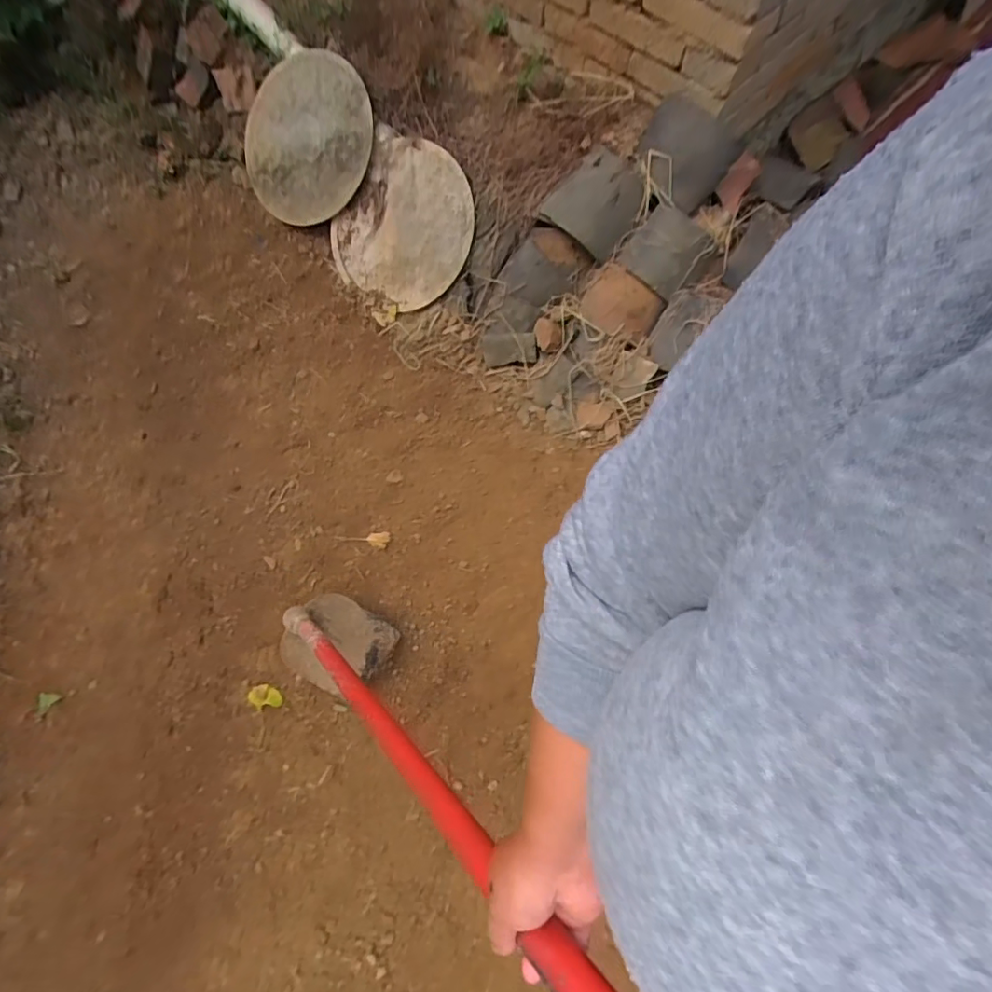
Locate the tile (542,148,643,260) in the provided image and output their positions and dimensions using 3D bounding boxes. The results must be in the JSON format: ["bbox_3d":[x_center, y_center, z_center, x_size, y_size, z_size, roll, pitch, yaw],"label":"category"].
[{"bbox_3d":[0.221,-0.626,1.146,0.171,0.029,0.179,33,108,-11],"label":"tile"}]

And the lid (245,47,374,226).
[{"bbox_3d":[-0.476,-0.886,1.347,0.380,0.040,0.366,-23,96,25],"label":"lid"}]

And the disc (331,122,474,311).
[{"bbox_3d":[-0.230,-0.665,1.320,0.355,0.034,0.353,5,106,18],"label":"disc"}]

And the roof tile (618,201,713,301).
[{"bbox_3d":[0.362,-0.528,1.153,0.143,0.019,0.161,38,94,1],"label":"roof tile"}]

